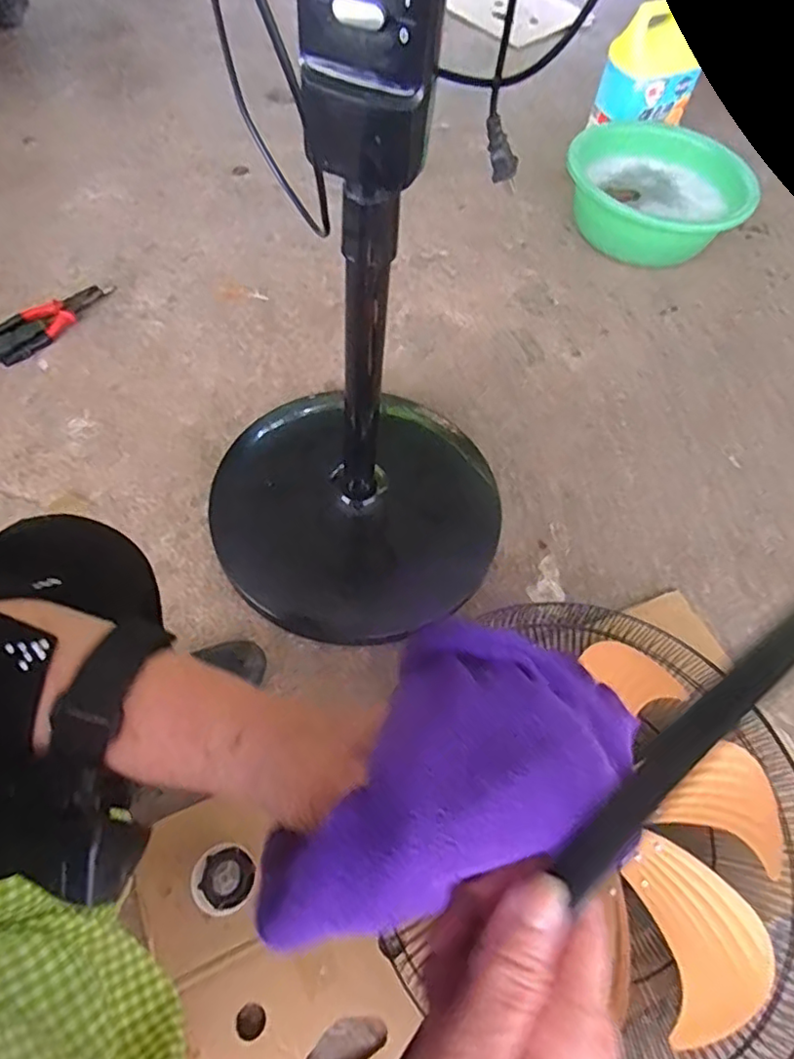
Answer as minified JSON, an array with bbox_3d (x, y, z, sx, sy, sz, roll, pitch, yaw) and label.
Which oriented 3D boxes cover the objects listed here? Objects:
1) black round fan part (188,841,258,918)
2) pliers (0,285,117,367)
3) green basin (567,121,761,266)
[{"bbox_3d":[-0.180,0.369,0.627,0.064,0.023,0.062,2,60,-3],"label":"black round fan part"},{"bbox_3d":[-0.608,-0.366,1.047,0.076,0.030,0.252,41,65,19],"label":"pliers"},{"bbox_3d":[0.541,-0.726,1.266,0.346,0.155,0.346,2,60,-3],"label":"green basin"}]

